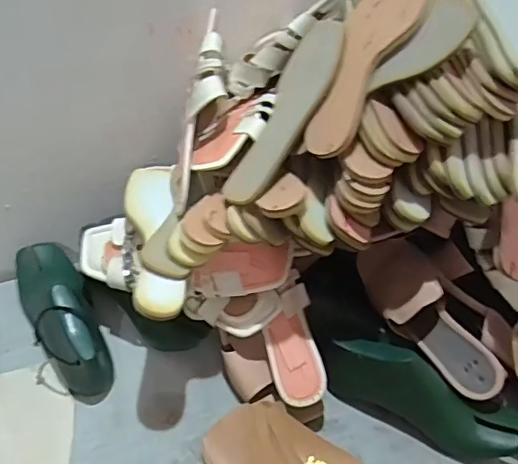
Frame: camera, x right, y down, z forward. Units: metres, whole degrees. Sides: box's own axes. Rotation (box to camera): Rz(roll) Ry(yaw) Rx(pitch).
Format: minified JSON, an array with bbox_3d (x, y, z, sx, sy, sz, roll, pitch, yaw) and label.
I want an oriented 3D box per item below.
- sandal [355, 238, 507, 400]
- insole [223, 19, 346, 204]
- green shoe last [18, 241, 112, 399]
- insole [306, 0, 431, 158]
[{"bbox_3d":[0.204,0.098,0.691,0.076,0.086,0.241,6,42,-48],"label":"sandal"},{"bbox_3d":[0.033,-0.134,0.610,0.084,0.011,0.229,9,69,41],"label":"insole"},{"bbox_3d":[-0.252,0.097,0.714,0.077,0.087,0.238,-16,45,-26],"label":"green shoe last"},{"bbox_3d":[0.115,-0.188,0.592,0.074,0.032,0.243,23,78,19],"label":"insole"}]

